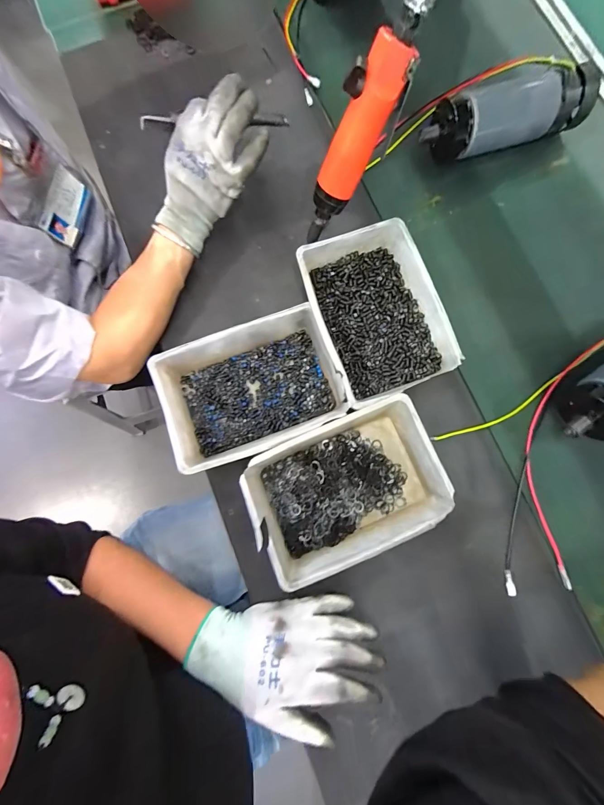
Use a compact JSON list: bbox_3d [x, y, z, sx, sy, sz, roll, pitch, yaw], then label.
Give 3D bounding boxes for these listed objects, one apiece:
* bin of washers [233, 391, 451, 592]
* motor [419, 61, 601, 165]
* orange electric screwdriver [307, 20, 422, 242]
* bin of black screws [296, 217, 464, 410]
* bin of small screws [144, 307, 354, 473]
[{"bbox_3d":[0.047,0.096,0.357,0.202,0.052,0.140,-23,80,-4],"label":"bin of washers"},{"bbox_3d":[0.285,-0.399,0.444,0.235,0.070,0.061,-14,79,-2],"label":"motor"},{"bbox_3d":[0.049,-0.253,0.322,0.049,0.188,0.041,-30,79,-32],"label":"orange electric screwdriver"},{"bbox_3d":[0.090,-0.107,0.392,0.143,0.054,0.200,-20,79,-3],"label":"bin of black screws"},{"bbox_3d":[-0.060,-0.015,0.380,0.197,0.049,0.142,-21,80,-3],"label":"bin of small screws"}]

